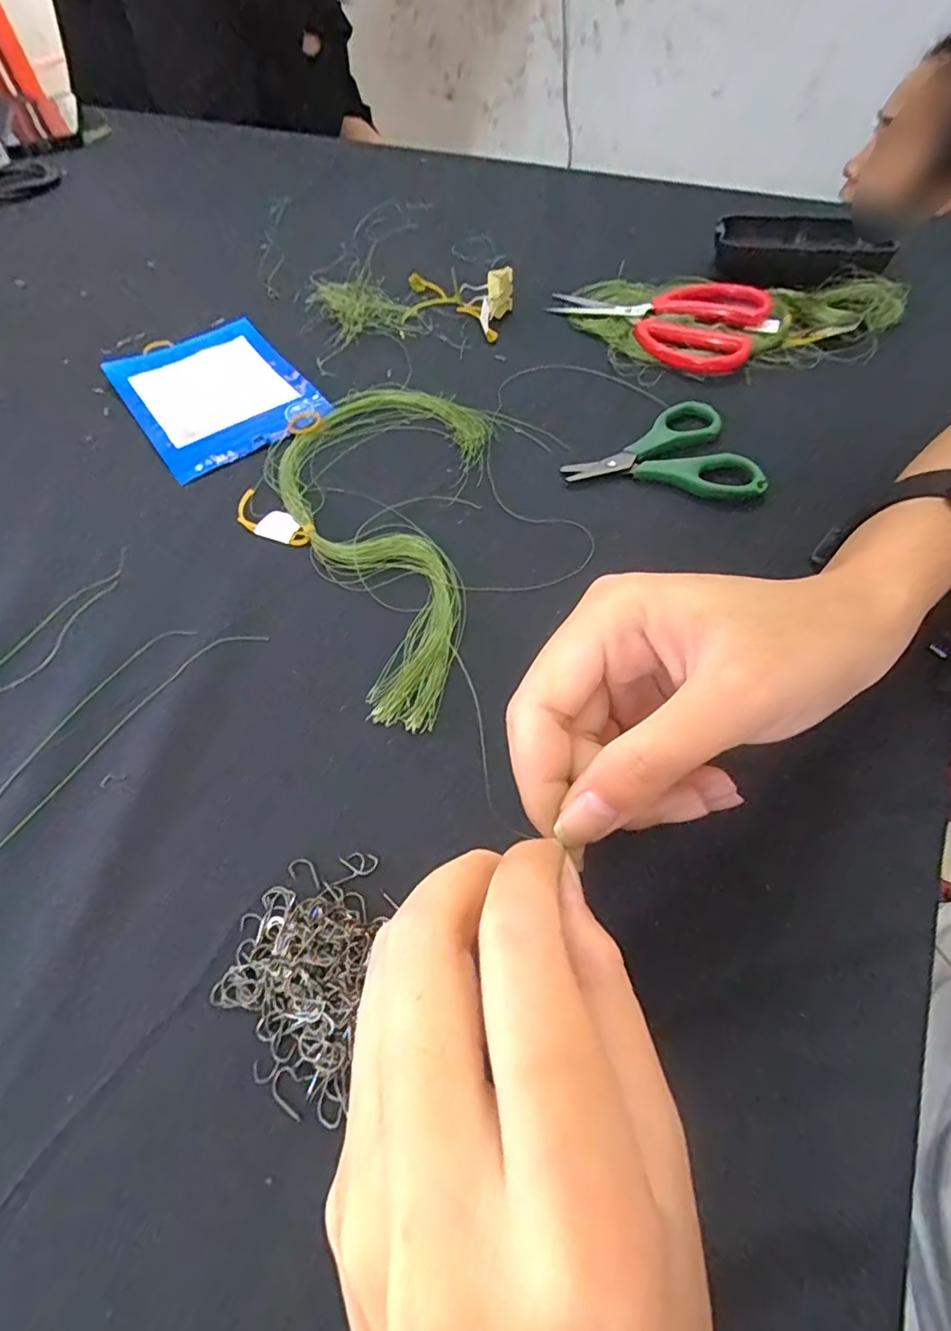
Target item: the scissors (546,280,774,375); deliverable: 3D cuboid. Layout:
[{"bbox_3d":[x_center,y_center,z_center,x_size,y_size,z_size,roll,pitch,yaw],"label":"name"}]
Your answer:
[{"bbox_3d":[0.119,-0.237,0.383,0.139,0.014,0.095,24,62,16],"label":"scissors"}]

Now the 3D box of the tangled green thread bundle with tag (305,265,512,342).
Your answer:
[{"bbox_3d":[-0.046,-0.262,0.399,0.138,0.023,0.078,10,59,9],"label":"tangled green thread bundle with tag"}]

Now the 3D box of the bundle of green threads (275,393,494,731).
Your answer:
[{"bbox_3d":[-0.056,-0.071,0.287,0.111,0.006,0.216,5,59,6],"label":"bundle of green threads"}]

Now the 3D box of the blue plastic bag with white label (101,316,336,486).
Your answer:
[{"bbox_3d":[-0.164,-0.175,0.361,0.101,0.008,0.140,-33,62,-17],"label":"blue plastic bag with white label"}]

